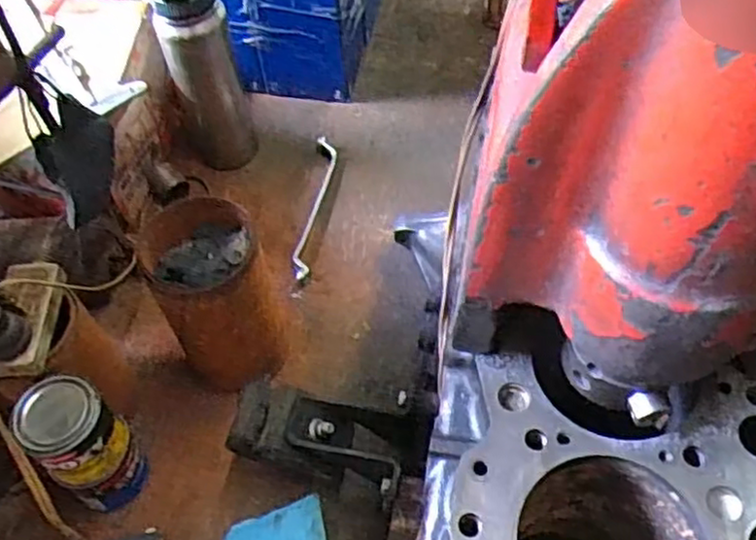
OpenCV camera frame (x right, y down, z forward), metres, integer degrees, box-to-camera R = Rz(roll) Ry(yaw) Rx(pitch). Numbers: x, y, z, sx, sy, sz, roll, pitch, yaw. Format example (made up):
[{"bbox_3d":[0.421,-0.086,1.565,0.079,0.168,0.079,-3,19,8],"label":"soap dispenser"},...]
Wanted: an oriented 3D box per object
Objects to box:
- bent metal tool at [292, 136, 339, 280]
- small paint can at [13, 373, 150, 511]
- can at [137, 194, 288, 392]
[{"bbox_3d":[-0.076,-0.082,0.871,0.027,0.020,0.226,3,57,6],"label":"bent metal tool"},{"bbox_3d":[-0.259,0.157,0.635,0.074,0.152,0.069,-2,56,3],"label":"small paint can"},{"bbox_3d":[-0.150,0.030,0.685,0.099,0.175,0.098,-1,56,2],"label":"can"}]

